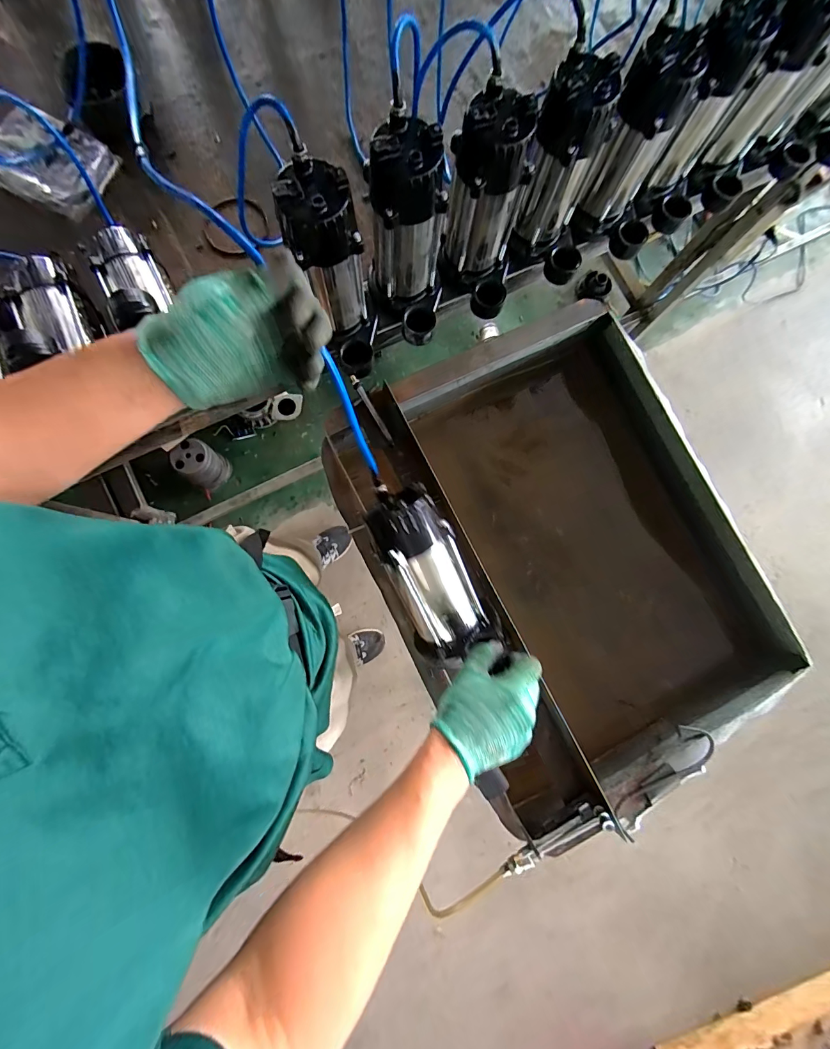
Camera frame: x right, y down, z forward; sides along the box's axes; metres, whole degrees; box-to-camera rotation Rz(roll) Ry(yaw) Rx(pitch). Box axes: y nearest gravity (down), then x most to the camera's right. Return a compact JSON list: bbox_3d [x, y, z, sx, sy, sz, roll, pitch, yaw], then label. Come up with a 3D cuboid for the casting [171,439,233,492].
[{"bbox_3d":[-0.714,-0.197,1.349,0.124,0.197,0.124,0,83,-3],"label":"casting"}]

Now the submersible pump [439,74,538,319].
[{"bbox_3d":[0.100,-0.441,0.589,0.108,0.237,0.141,1,83,-3],"label":"submersible pump"}]

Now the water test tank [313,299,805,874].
[{"bbox_3d":[0.249,0.058,0.735,0.584,0.278,0.750,-25,85,-6],"label":"water test tank"}]

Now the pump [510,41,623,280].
[{"bbox_3d":[0.229,-0.508,0.591,0.143,0.218,0.108,23,82,0],"label":"pump"}]

